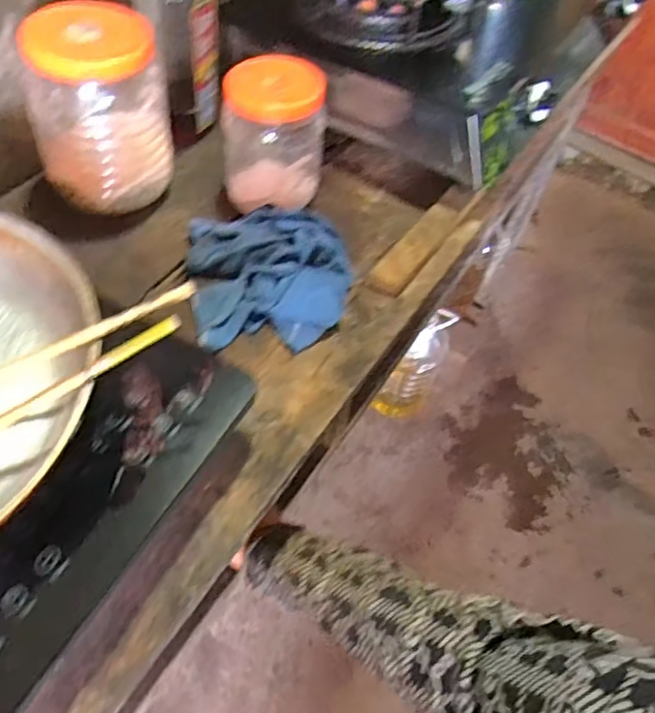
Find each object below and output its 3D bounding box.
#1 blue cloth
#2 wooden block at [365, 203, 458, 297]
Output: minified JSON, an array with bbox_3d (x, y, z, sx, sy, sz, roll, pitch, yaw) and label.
[{"bbox_3d":[-0.055,-0.083,0.582,0.155,0.039,0.158,-10,57,-9],"label":"blue cloth"},{"bbox_3d":[0.093,-0.118,0.641,0.037,0.014,0.139,29,59,16],"label":"wooden block"}]

